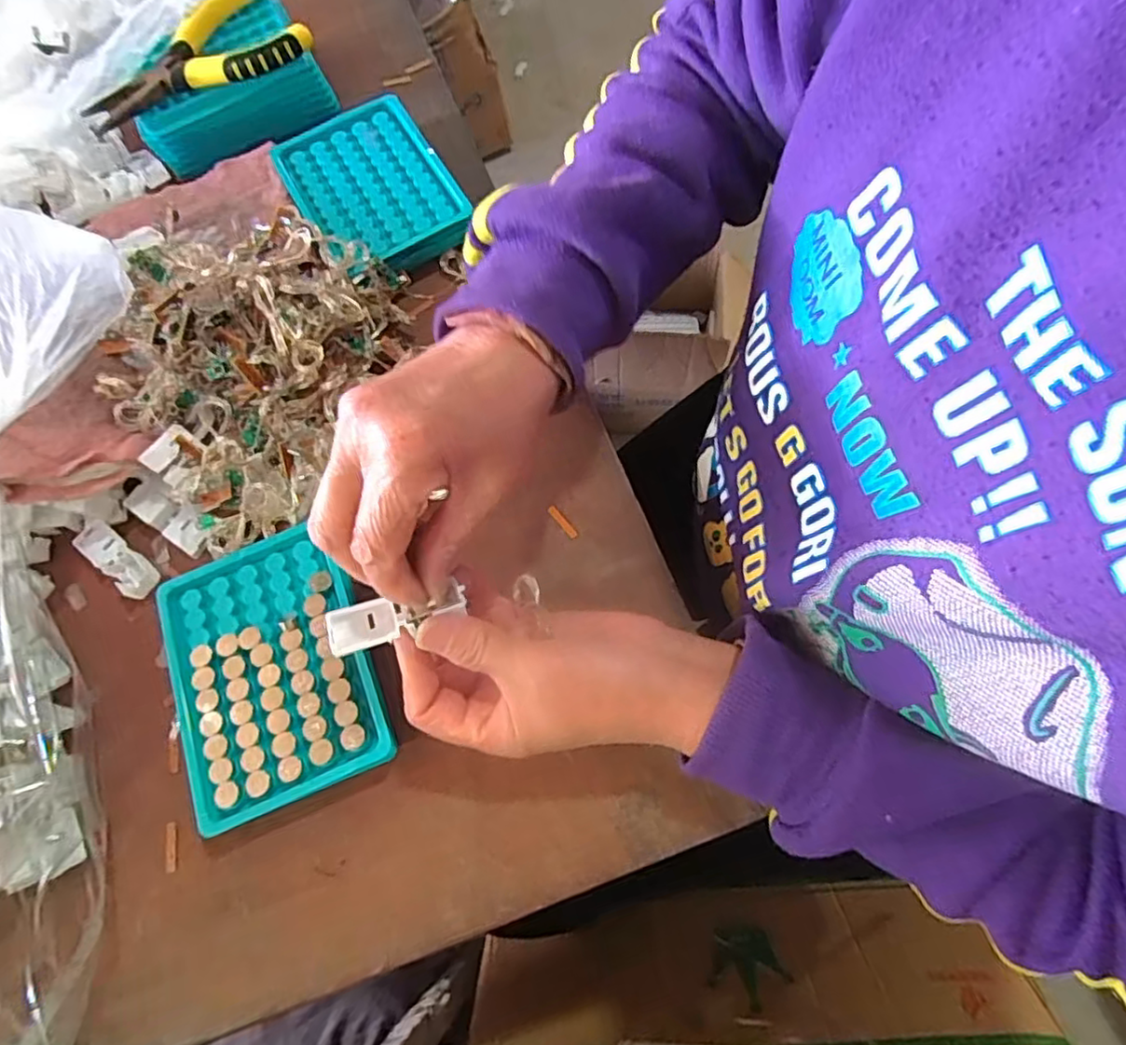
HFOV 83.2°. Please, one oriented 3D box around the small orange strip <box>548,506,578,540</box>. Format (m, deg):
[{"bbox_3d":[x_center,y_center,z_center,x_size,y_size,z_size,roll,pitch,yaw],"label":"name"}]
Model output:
[{"bbox_3d":[0.000,-0.001,0.339,0.005,0.004,0.022,-39,71,-9],"label":"small orange strip"}]

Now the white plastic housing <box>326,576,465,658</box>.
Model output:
[{"bbox_3d":[-0.068,0.039,0.262,0.057,0.007,0.020,-15,71,-6],"label":"white plastic housing"}]

